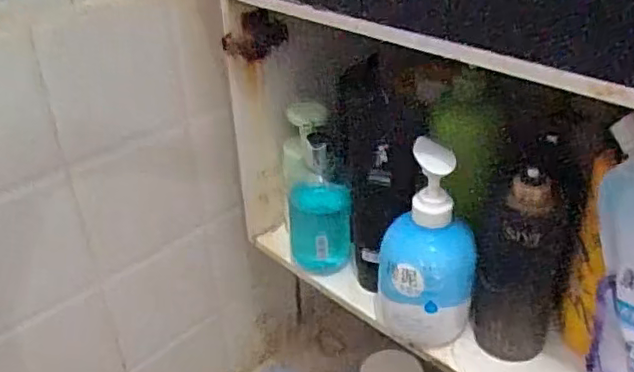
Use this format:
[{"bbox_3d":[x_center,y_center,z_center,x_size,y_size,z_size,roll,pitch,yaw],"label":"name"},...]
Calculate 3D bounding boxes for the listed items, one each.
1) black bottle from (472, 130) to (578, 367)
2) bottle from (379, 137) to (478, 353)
[{"bbox_3d":[0.187,0.058,0.554,0.074,0.189,0.069,-27,38,-34],"label":"black bottle"},{"bbox_3d":[0.099,0.059,0.564,0.075,0.192,0.076,-23,37,-30],"label":"bottle"}]

